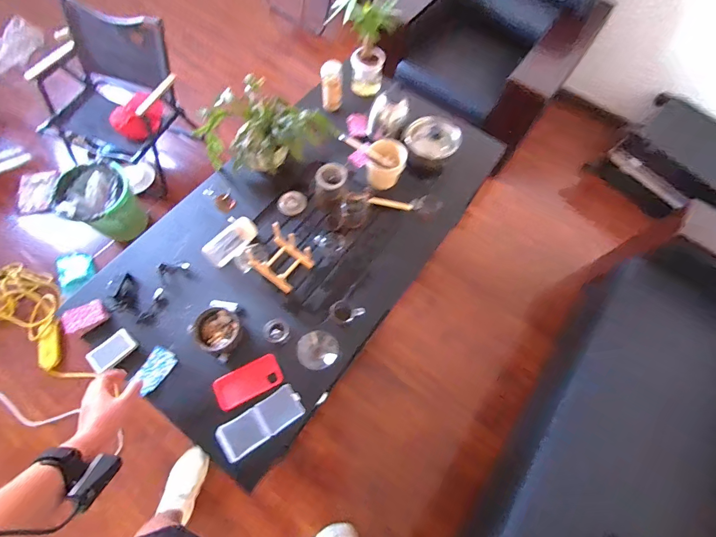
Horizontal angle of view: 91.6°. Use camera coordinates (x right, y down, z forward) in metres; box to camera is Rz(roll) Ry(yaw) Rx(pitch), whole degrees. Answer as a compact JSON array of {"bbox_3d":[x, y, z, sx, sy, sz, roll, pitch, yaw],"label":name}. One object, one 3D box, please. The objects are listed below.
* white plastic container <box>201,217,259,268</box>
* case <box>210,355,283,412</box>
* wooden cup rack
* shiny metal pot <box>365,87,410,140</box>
[{"bbox_3d":[-0.356,-0.078,0.979,0.072,0.038,0.159,40,71,14],"label":"white plastic container"},{"bbox_3d":[-0.275,0.285,0.876,0.164,0.018,0.084,-27,73,-11],"label":"case"},{"bbox_3d":[-0.218,-0.032,0.965,0.145,0.098,0.132,37,71,12],"label":"wooden cup rack"},{"bbox_3d":[0.094,-0.509,1.139,0.124,0.126,0.117,1,67,-2],"label":"shiny metal pot"}]

